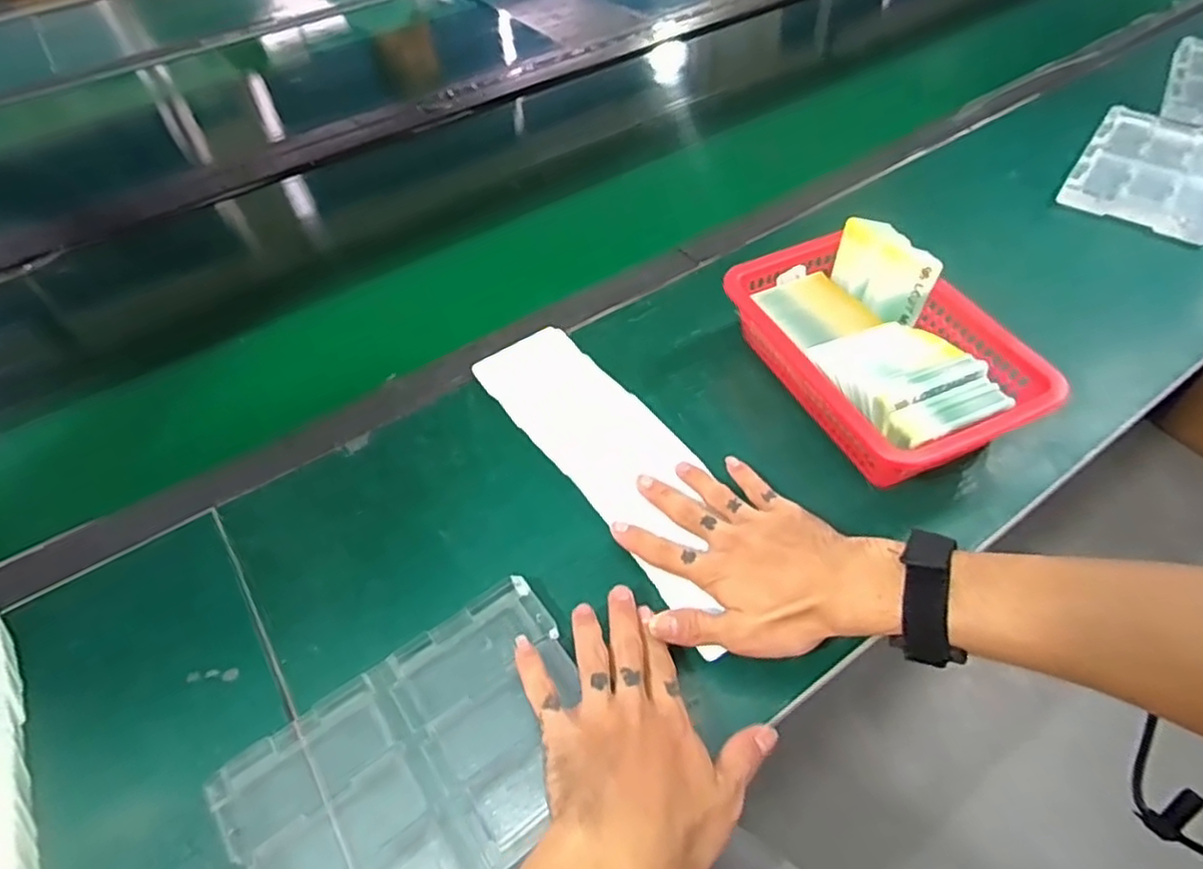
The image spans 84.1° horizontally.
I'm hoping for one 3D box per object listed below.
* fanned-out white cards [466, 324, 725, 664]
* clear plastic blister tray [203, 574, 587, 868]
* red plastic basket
[{"bbox_3d":[0.014,0.016,0.497,0.089,0.005,0.293,-33,57,-16],"label":"fanned-out white cards"},{"bbox_3d":[-0.096,0.183,0.367,0.198,0.014,0.133,-32,56,-21],"label":"clear plastic blister tray"},{"bbox_3d":[0.204,-0.066,0.519,0.160,0.077,0.232,-20,51,-12],"label":"red plastic basket"}]

